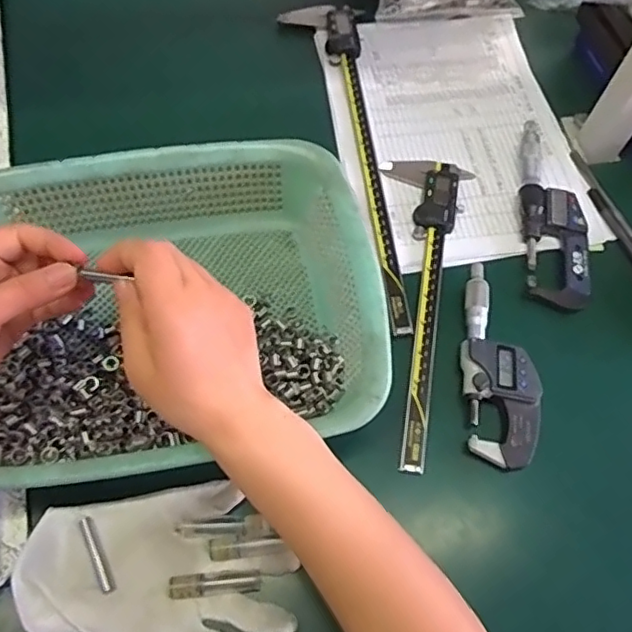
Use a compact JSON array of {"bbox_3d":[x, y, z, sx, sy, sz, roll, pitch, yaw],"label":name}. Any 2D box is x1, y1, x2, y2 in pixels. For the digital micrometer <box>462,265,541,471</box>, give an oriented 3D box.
[{"bbox_3d":[0.140,0.033,0.457,0.054,0.021,0.162,3,63,-2],"label":"digital micrometer"}]

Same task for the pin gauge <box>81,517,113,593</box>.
[{"bbox_3d":[-0.144,0.155,0.387,0.007,0.006,0.049,-23,67,-14],"label":"pin gauge"}]

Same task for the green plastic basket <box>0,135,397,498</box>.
[{"bbox_3d":[-0.104,-0.001,0.423,0.285,0.087,0.225,-10,65,-8],"label":"green plastic basket"}]

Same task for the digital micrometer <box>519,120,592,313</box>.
[{"bbox_3d":[0.206,-0.092,0.521,0.052,0.022,0.180,5,63,-1],"label":"digital micrometer"}]

